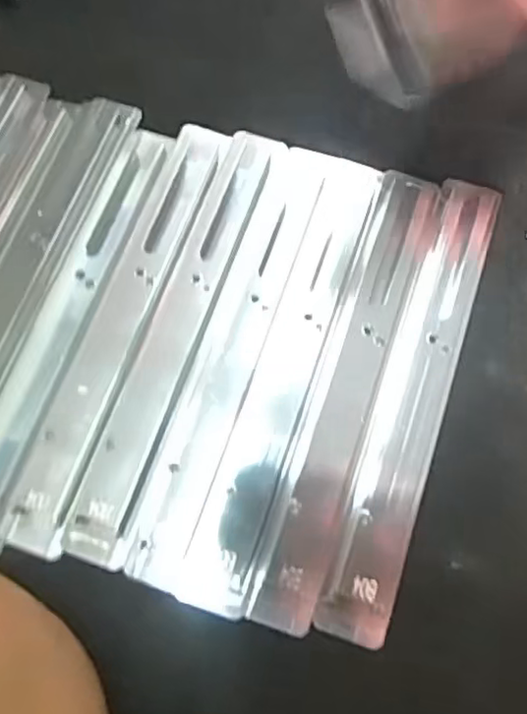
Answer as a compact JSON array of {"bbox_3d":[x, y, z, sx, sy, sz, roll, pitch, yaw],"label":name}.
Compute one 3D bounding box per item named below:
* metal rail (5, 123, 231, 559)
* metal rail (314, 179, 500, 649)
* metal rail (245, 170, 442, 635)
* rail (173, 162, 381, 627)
[{"bbox_3d":[-0.062,-0.017,0.277,0.027,0.004,0.204,19,73,6],"label":"metal rail"},{"bbox_3d":[0.065,0.012,0.269,0.028,0.015,0.208,17,73,6],"label":"metal rail"},{"bbox_3d":[0.039,0.007,0.270,0.027,0.012,0.209,18,73,6],"label":"metal rail"},{"bbox_3d":[0.011,-0.001,0.269,0.029,0.007,0.211,17,73,6],"label":"rail"}]

